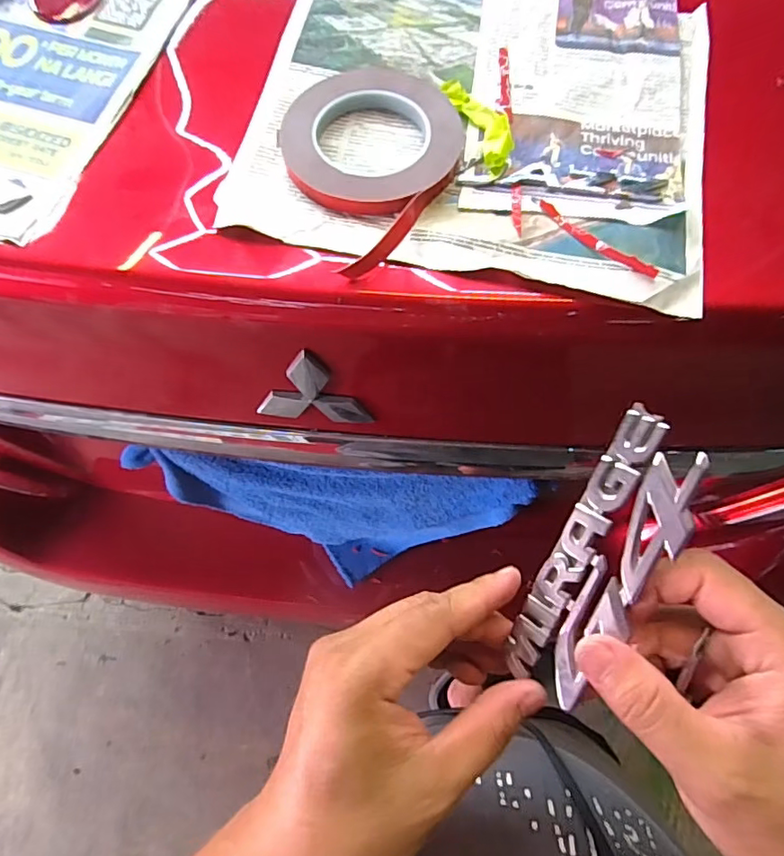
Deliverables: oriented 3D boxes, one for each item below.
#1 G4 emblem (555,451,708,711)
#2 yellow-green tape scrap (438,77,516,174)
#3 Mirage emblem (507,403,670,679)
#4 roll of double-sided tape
[{"bbox_3d":[0.097,0.064,0.230,0.023,0.011,0.118,28,100,15],"label":"G4 emblem"},{"bbox_3d":[0.063,-0.216,0.385,0.028,0.018,0.082,-22,67,-10],"label":"yellow-green tape scrap"},{"bbox_3d":[0.084,0.051,0.243,0.020,0.004,0.129,30,99,38],"label":"Mirage emblem"},{"bbox_3d":[-0.010,-0.194,0.372,0.120,0.022,0.171,-24,67,-11],"label":"roll of double-sided tape"}]

